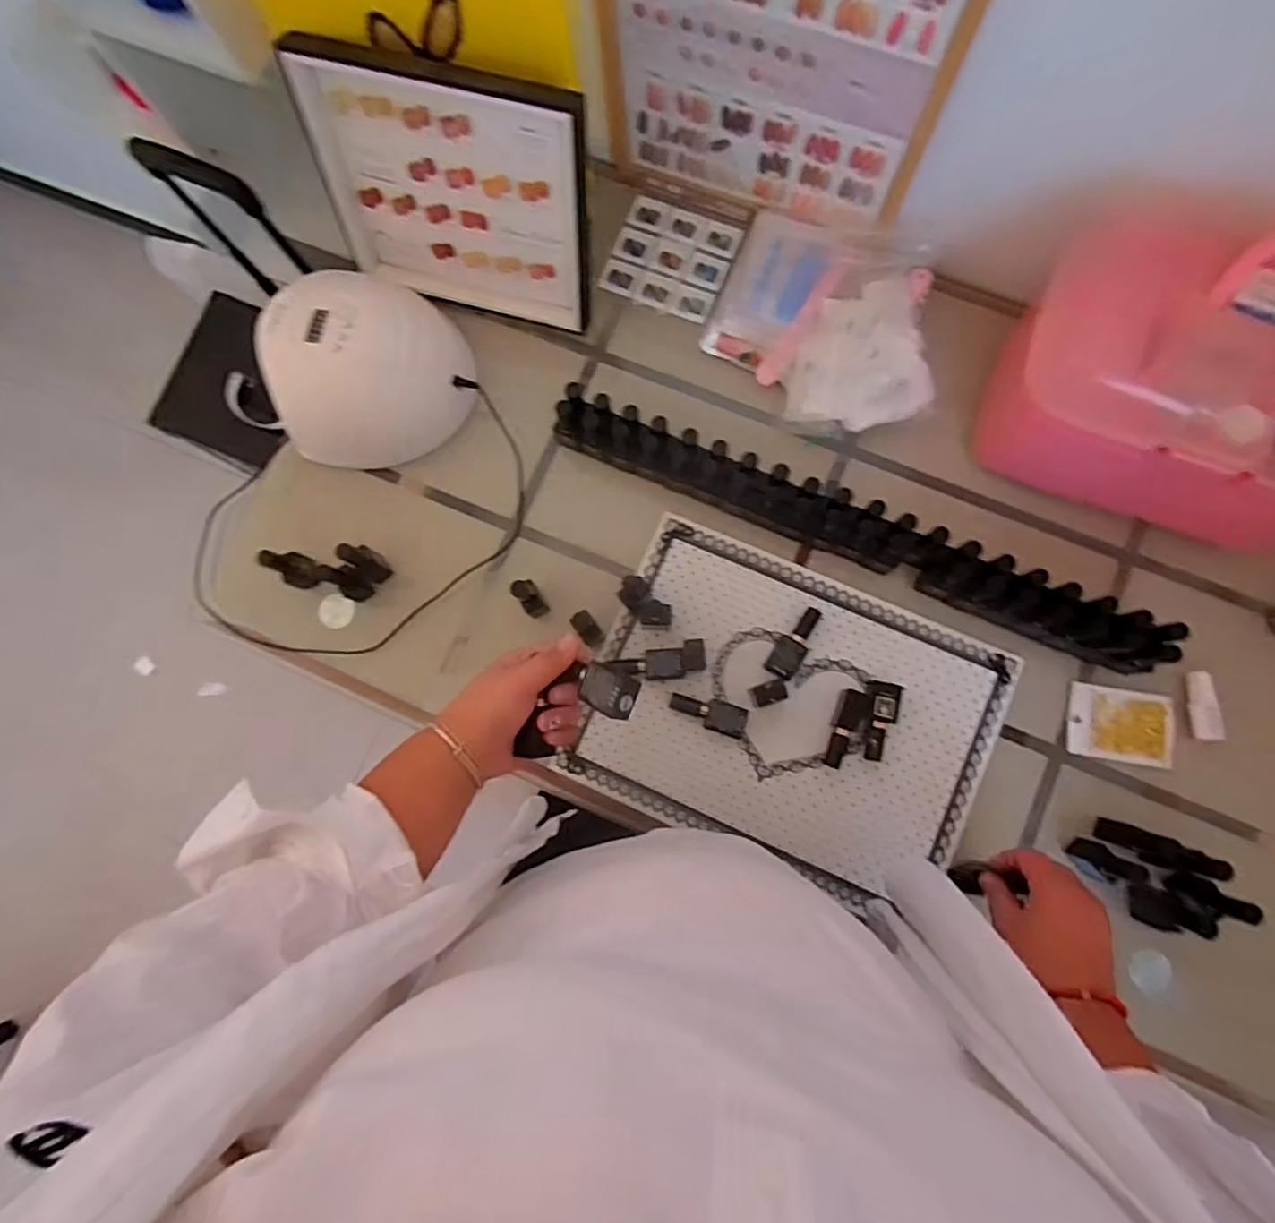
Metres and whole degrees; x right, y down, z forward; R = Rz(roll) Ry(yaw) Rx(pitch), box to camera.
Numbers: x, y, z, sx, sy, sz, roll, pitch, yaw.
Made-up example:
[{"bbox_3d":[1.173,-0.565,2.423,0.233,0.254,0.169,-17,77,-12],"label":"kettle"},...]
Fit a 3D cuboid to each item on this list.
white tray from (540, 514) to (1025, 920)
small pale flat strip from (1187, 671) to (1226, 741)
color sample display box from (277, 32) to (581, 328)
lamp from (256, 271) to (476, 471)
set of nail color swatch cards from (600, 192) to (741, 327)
[{"bbox_3d":[0.152,0.107,0.653,0.396,0.026,0.303,23,84,6],"label":"white tray"},{"bbox_3d":[0.550,0.091,0.619,0.015,0.020,0.065,-5,82,2],"label":"small pale flat strip"},{"bbox_3d":[-0.185,-0.414,0.647,0.279,0.234,0.025,14,62,5],"label":"color sample display box"},{"bbox_3d":[-0.284,-0.268,0.691,0.198,0.107,0.194,-1,83,3],"label":"lamp"},{"bbox_3d":[0.037,-0.403,0.731,0.134,0.012,0.118,22,84,6],"label":"set of nail color swatch cards"}]

